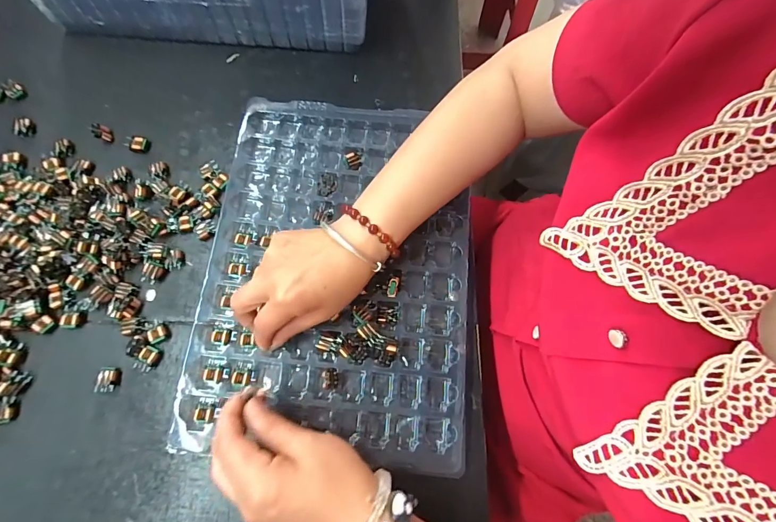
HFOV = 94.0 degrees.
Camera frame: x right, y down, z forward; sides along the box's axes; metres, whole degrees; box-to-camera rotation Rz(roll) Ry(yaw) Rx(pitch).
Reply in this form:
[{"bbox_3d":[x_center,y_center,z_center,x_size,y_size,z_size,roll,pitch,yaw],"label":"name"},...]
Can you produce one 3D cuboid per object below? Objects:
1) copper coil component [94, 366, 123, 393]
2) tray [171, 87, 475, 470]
[{"bbox_3d":[-0.237,0.101,0.309,0.016,0.009,0.020,2,70,-2],"label":"copper coil component"},{"bbox_3d":[-0.043,0.000,0.342,0.239,0.034,0.333,5,70,-1],"label":"tray"}]

